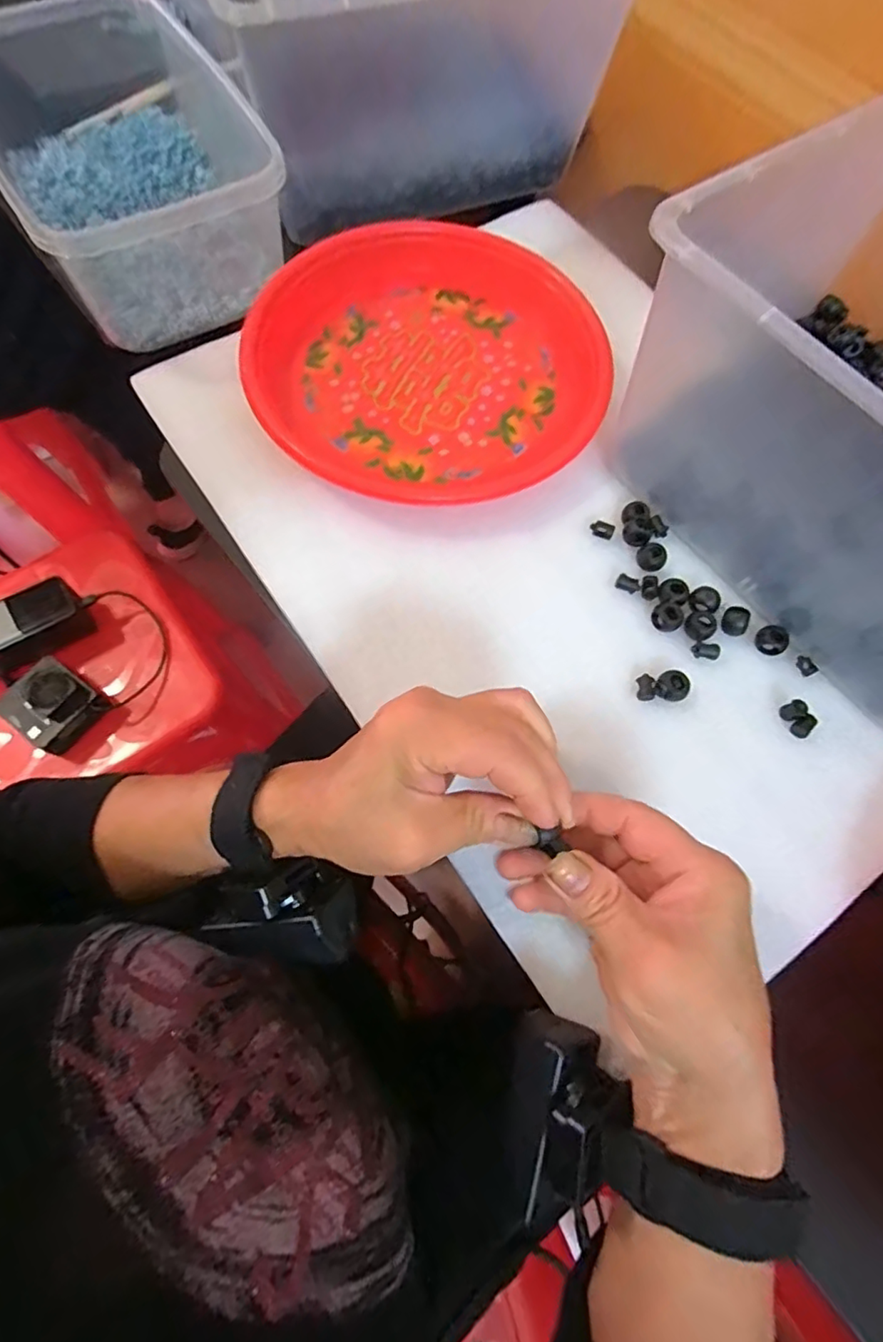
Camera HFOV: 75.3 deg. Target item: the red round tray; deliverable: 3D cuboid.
[{"bbox_3d":[-0.004,-0.211,0.397,0.226,0.030,0.232,1,70,-2],"label":"red round tray"}]

